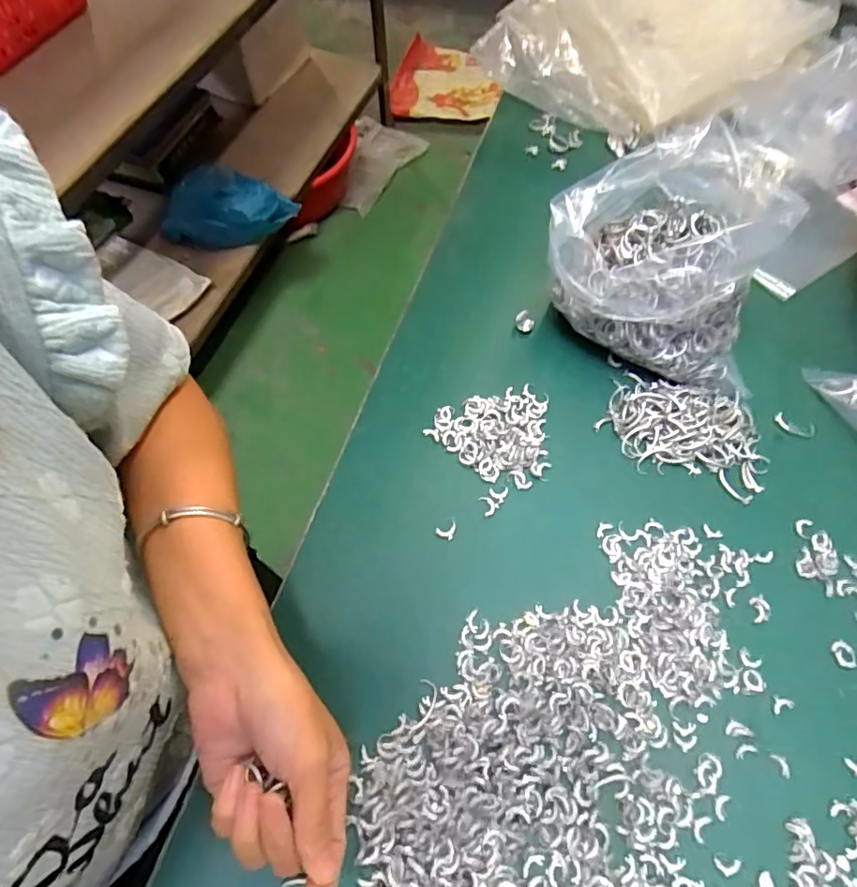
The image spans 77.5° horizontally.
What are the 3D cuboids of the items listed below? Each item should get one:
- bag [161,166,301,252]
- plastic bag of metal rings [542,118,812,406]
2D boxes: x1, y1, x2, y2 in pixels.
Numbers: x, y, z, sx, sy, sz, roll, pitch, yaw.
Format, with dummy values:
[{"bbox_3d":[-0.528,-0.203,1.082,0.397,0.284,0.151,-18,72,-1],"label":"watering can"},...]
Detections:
[{"bbox_3d":[-0.446,-0.522,1.192,0.294,0.123,0.122,11,64,6],"label":"bag"},{"bbox_3d":[0.179,-0.136,0.412,0.180,0.135,0.120,14,63,5],"label":"plastic bag of metal rings"}]

